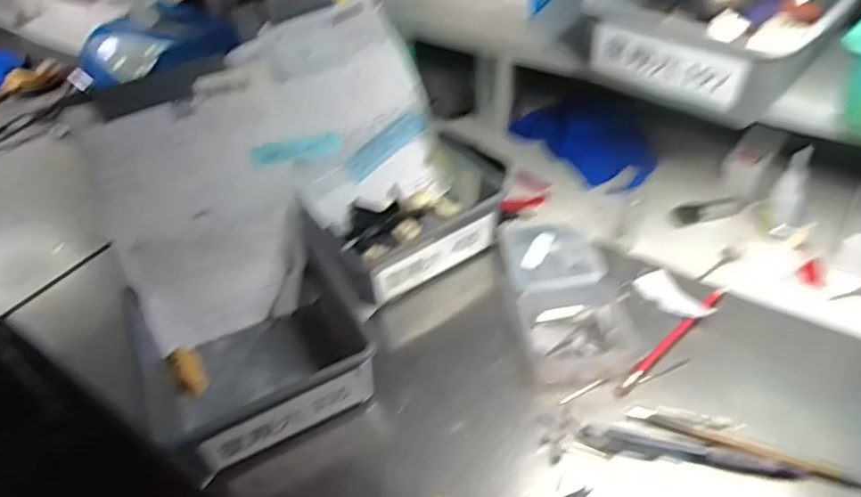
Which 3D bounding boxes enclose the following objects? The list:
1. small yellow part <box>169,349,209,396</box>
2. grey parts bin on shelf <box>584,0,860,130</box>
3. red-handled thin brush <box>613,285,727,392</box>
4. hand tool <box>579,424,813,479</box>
[{"bbox_3d":[-0.193,0.100,0.495,0.021,0.017,0.046,-28,47,-20],"label":"small yellow part"},{"bbox_3d":[0.218,-0.174,0.475,0.146,0.078,0.162,-37,51,-27],"label":"grey parts bin on shelf"},{"bbox_3d":[0.193,0.066,0.479,0.150,0.011,0.010,-35,50,-26],"label":"red-handled thin brush"},{"bbox_3d":[0.172,0.135,0.406,0.141,0.013,0.013,5,45,12],"label":"hand tool"}]

